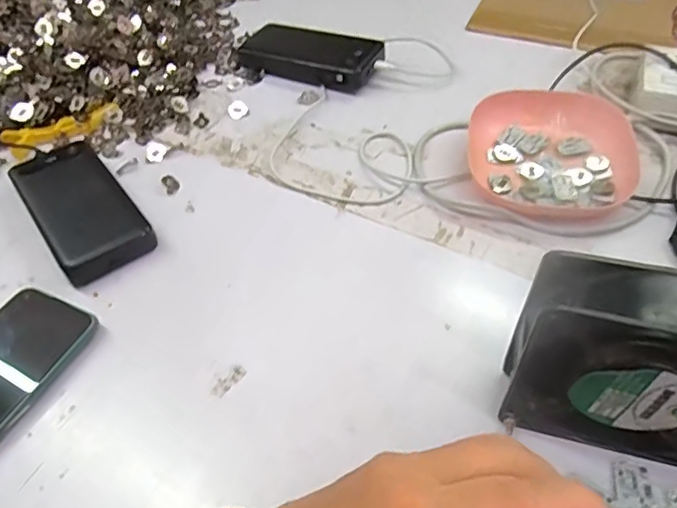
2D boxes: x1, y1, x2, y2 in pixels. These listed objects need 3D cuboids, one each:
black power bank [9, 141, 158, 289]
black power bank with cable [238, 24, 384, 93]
[{"bbox_3d":[-0.220,-0.042,0.458,0.070,0.025,0.159,-31,53,-23],"label":"black power bank"},{"bbox_3d":[-0.031,-0.223,0.607,0.159,0.027,0.074,21,52,21],"label":"black power bank with cable"}]

